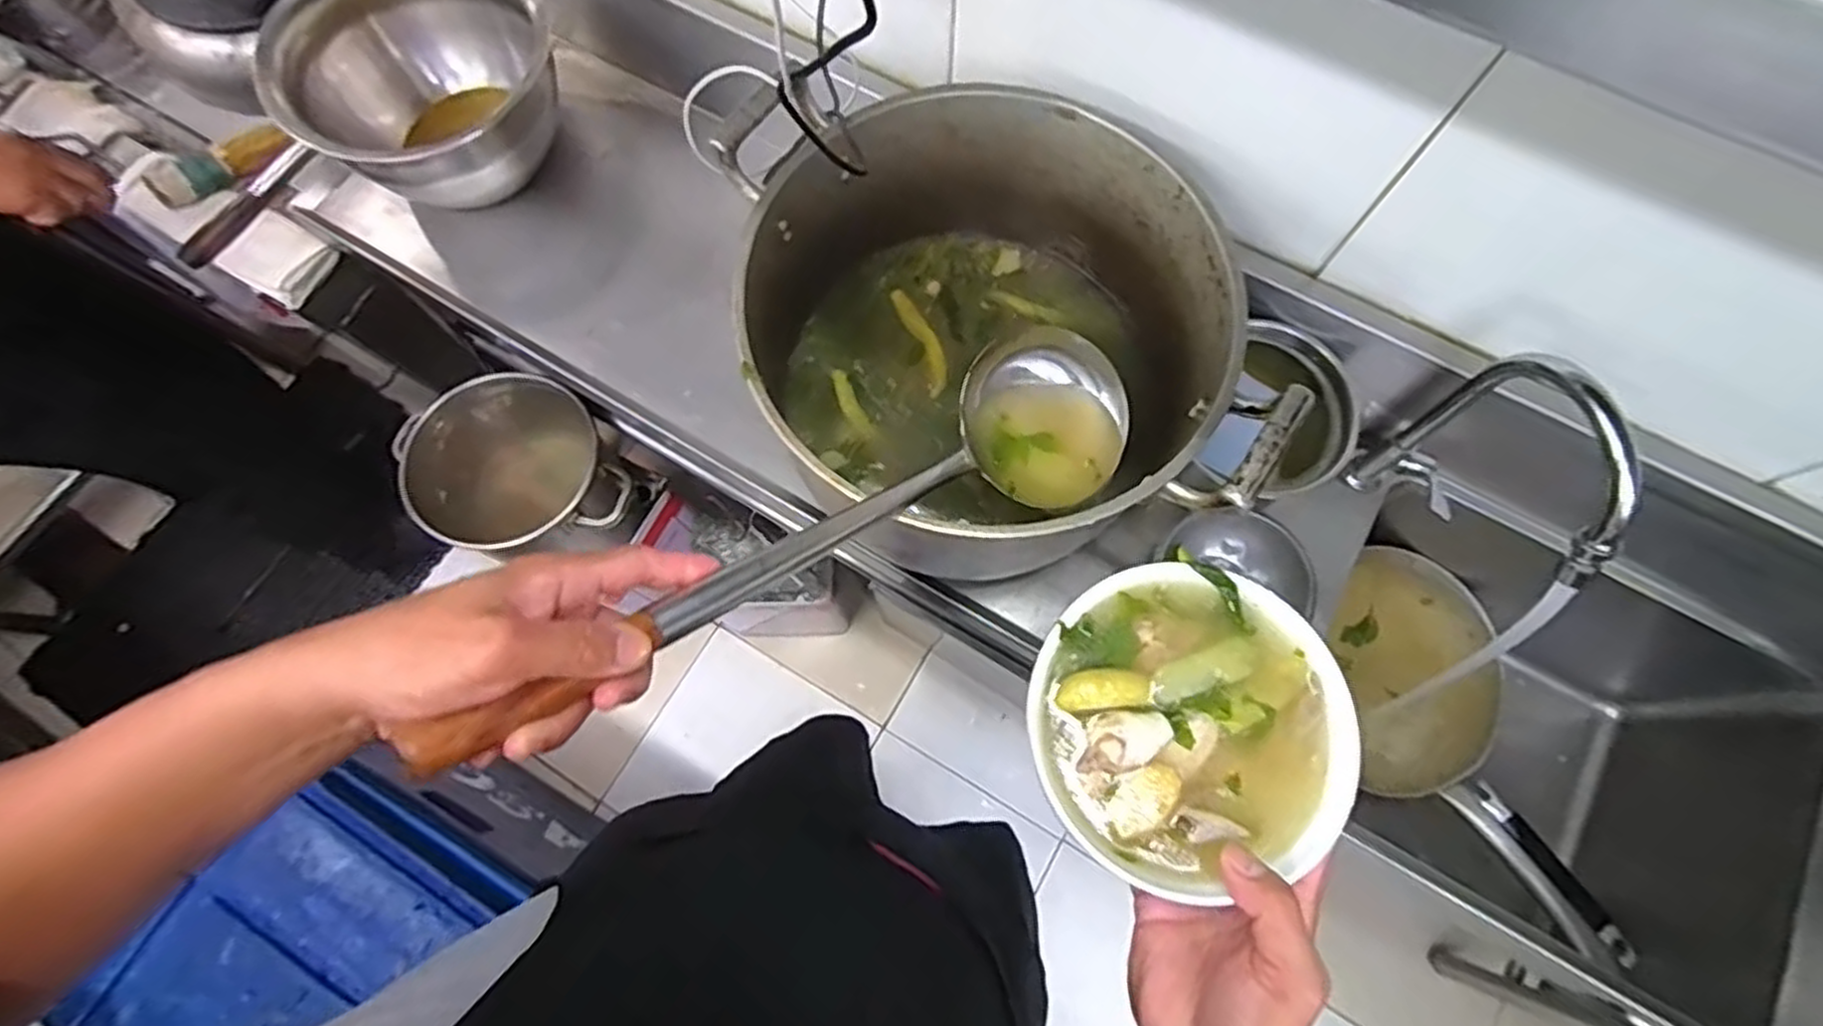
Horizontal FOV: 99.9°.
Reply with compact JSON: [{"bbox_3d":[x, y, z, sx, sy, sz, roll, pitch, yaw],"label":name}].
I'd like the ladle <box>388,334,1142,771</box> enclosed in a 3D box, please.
[{"bbox_3d":[-0.018,0.009,0.462,0.115,0.081,0.502,44,44,13],"label":"ladle"}]

